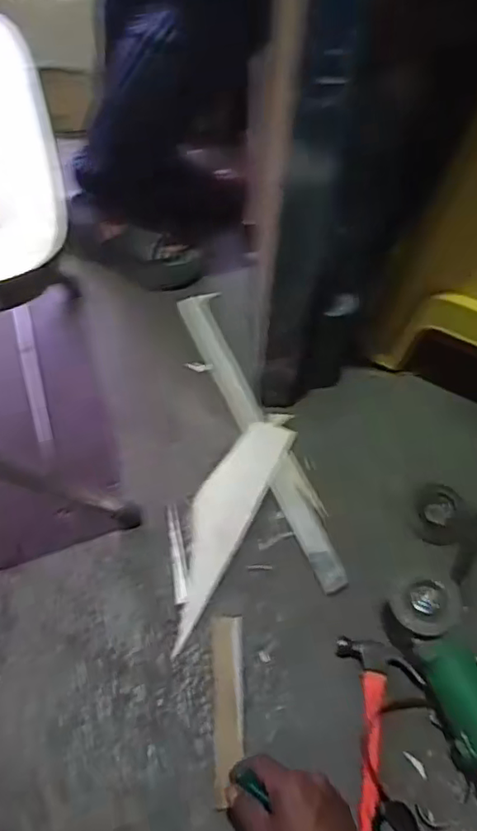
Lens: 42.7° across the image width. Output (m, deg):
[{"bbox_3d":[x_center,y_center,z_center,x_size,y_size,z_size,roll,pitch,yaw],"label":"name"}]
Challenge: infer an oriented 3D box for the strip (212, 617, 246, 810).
[{"bbox_3d":[-0.011,0.320,0.675,0.034,0.016,0.183,0,60,-3],"label":"strip"}]

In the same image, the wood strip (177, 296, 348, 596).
[{"bbox_3d":[0.023,0.015,0.856,0.043,0.014,0.487,-19,63,-13],"label":"wood strip"}]

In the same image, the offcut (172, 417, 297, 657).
[{"bbox_3d":[-0.024,0.131,0.781,0.075,0.013,0.304,25,62,11],"label":"offcut"}]

